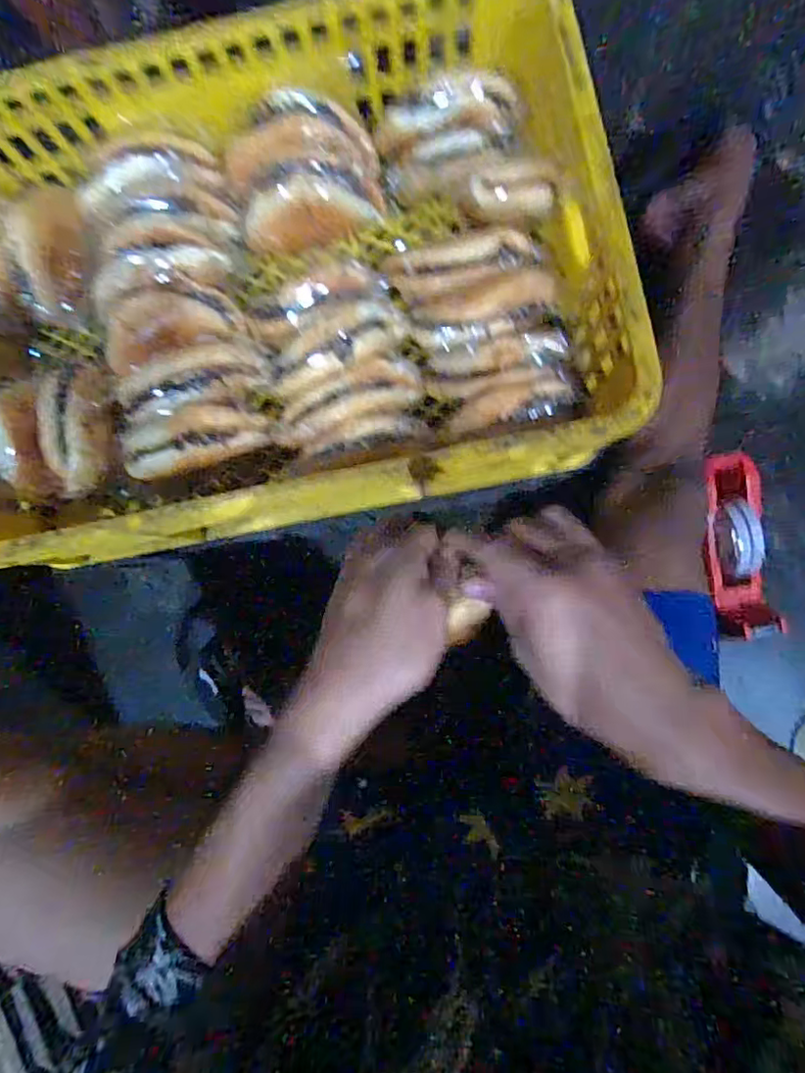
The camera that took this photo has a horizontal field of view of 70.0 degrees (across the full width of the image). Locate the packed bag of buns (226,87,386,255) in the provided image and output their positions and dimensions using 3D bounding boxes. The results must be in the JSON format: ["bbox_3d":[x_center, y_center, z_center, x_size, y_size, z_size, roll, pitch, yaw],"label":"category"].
[{"bbox_3d":[-0.101,-0.368,0.584,0.147,0.080,0.097,-16,84,3],"label":"packed bag of buns"}]

